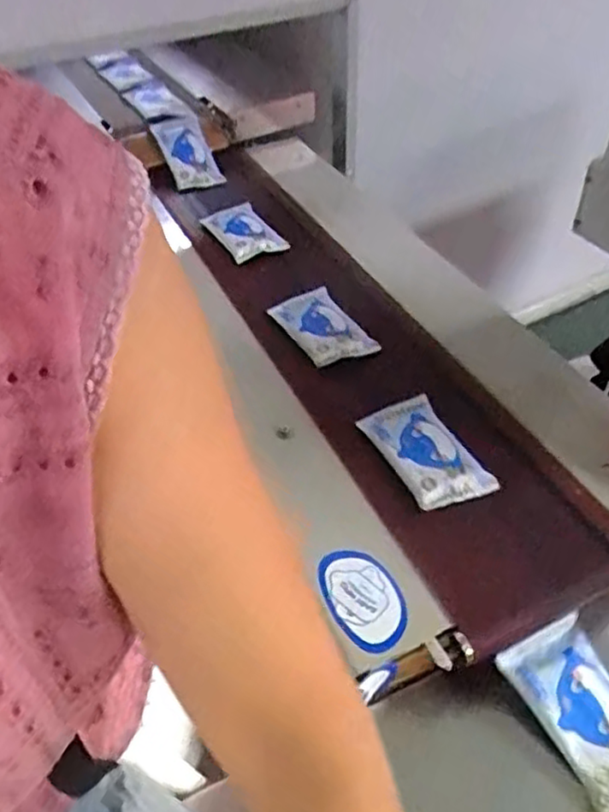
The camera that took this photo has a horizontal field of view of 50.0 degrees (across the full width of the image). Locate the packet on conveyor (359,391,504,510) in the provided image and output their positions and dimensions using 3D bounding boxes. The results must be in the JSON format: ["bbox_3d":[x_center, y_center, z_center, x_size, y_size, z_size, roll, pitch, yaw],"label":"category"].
[{"bbox_3d":[0.128,0.045,0.704,0.087,0.027,0.148,-22,51,-16],"label":"packet on conveyor"}]

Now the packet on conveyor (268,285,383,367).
[{"bbox_3d":[0.022,-0.101,0.851,0.084,0.028,0.139,-25,52,-19],"label":"packet on conveyor"}]

